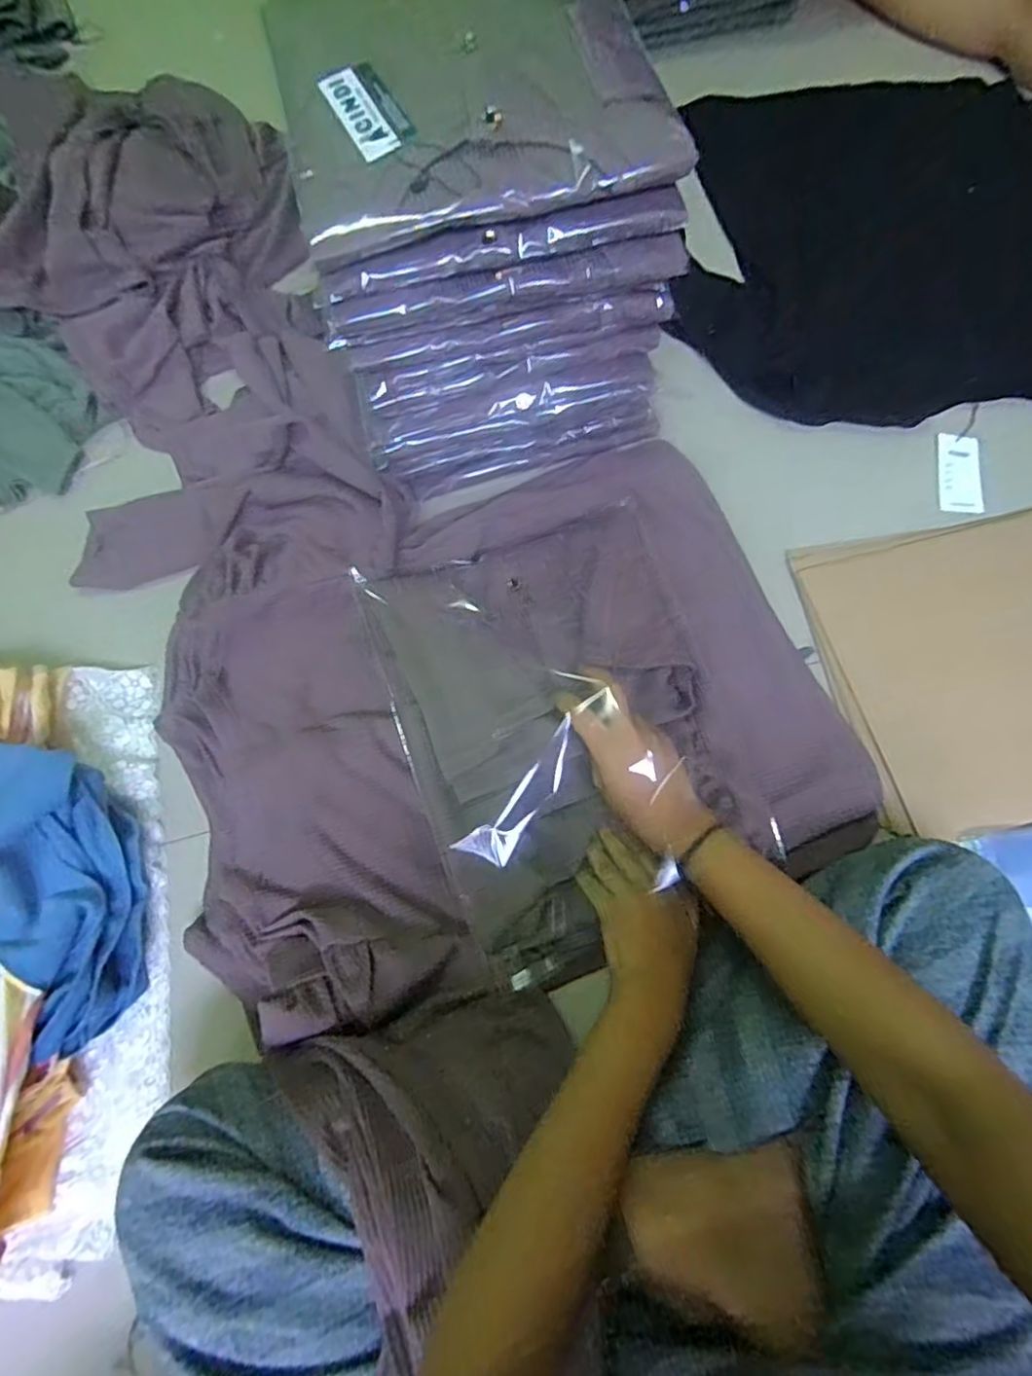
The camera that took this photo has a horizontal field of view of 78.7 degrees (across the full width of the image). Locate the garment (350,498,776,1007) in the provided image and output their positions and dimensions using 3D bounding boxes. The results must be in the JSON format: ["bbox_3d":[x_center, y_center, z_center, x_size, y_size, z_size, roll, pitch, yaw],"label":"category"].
[{"bbox_3d":[0.037,0.024,0.497,0.245,0.036,0.348,-18,71,-5],"label":"garment"}]

